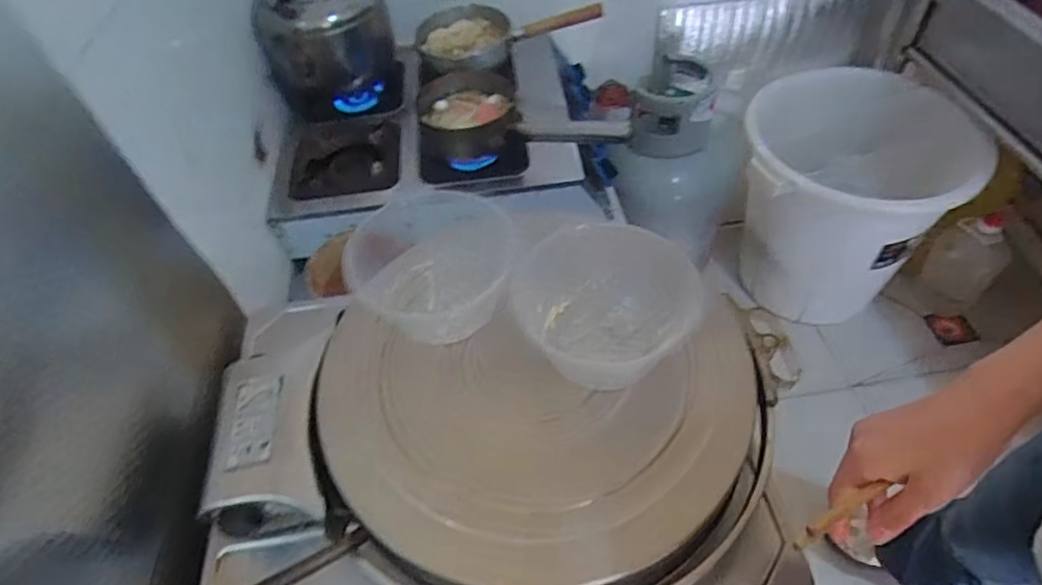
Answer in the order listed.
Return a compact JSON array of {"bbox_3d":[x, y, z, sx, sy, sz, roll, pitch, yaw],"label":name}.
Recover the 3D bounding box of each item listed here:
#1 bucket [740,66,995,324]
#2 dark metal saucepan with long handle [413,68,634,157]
[{"bbox_3d":[0.798,-0.237,1.541,0.455,0.491,0.455,-3,51,4],"label":"bucket"},{"bbox_3d":[-0.009,-0.287,0.965,0.362,0.075,0.175,10,53,14],"label":"dark metal saucepan with long handle"}]

